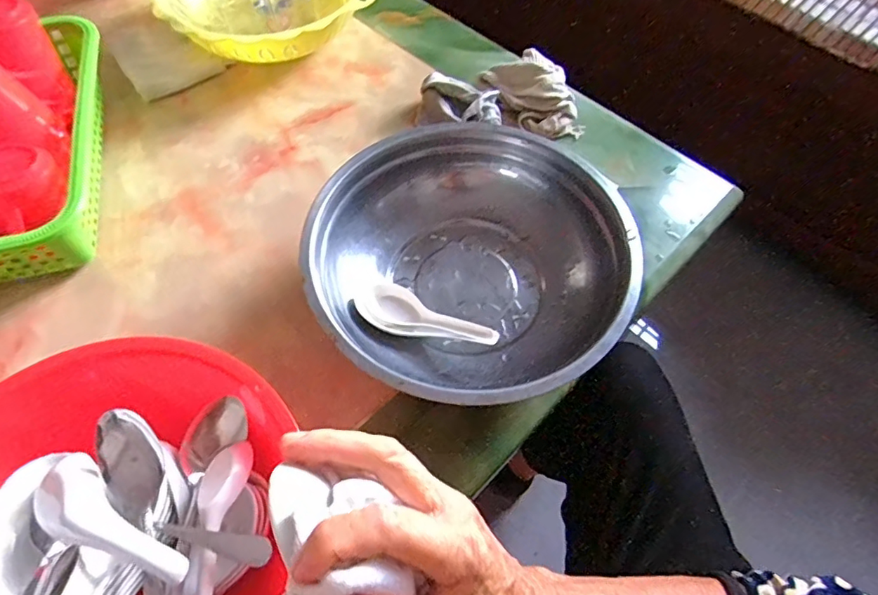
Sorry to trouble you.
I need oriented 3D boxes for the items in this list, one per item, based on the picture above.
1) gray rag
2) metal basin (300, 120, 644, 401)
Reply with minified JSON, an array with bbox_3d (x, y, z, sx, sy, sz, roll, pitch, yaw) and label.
[{"bbox_3d":[0.062,-0.209,0.566,0.160,0.039,0.111,-18,61,-11],"label":"gray rag"},{"bbox_3d":[0.028,-0.026,0.441,0.245,0.073,0.249,0,60,-1],"label":"metal basin"}]

